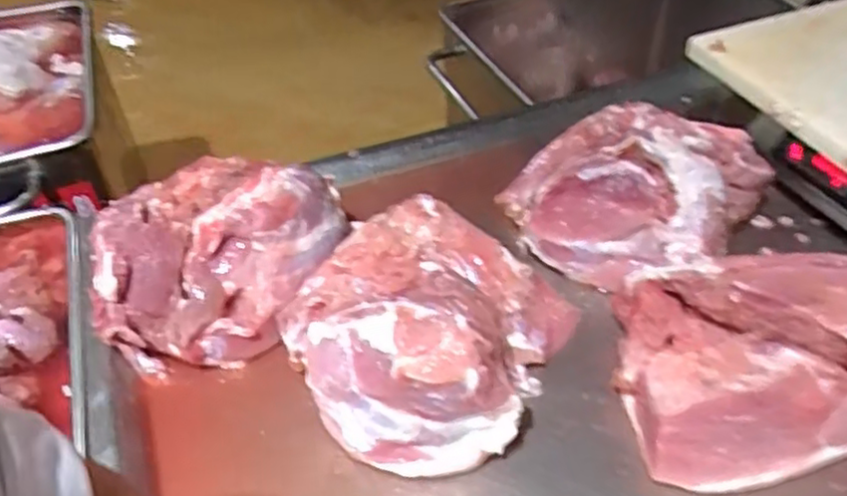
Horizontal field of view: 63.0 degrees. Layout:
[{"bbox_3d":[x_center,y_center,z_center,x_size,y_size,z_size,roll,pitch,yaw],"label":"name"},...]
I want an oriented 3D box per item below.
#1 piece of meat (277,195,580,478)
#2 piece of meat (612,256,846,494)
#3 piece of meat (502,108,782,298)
[{"bbox_3d":[-0.001,0.063,0.620,0.223,0.135,0.231,-1,44,1],"label":"piece of meat"},{"bbox_3d":[0.302,0.088,0.577,0.255,0.148,0.162,-4,44,-1],"label":"piece of meat"},{"bbox_3d":[0.221,-0.073,0.760,0.246,0.108,0.229,-34,52,-29],"label":"piece of meat"}]

